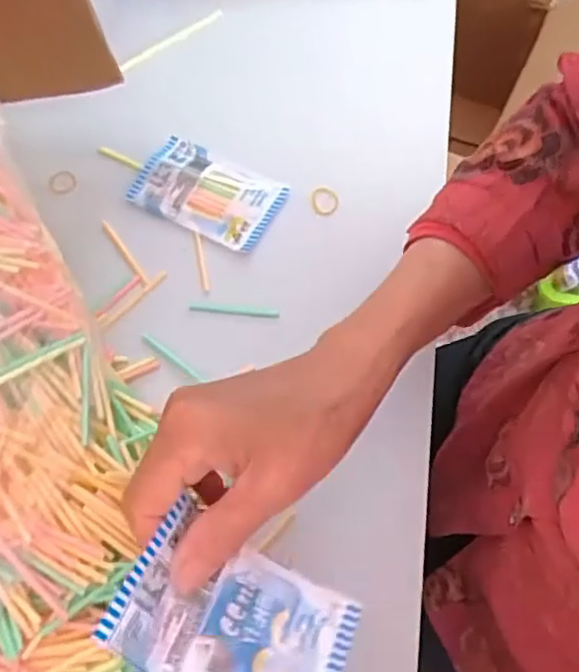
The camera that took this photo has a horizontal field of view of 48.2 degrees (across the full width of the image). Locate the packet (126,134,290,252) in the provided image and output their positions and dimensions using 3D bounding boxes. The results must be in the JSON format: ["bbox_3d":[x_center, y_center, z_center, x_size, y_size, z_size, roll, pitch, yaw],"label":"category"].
[{"bbox_3d":[-0.059,-0.105,0.472,0.108,0.012,0.064,24,68,13],"label":"packet"}]

